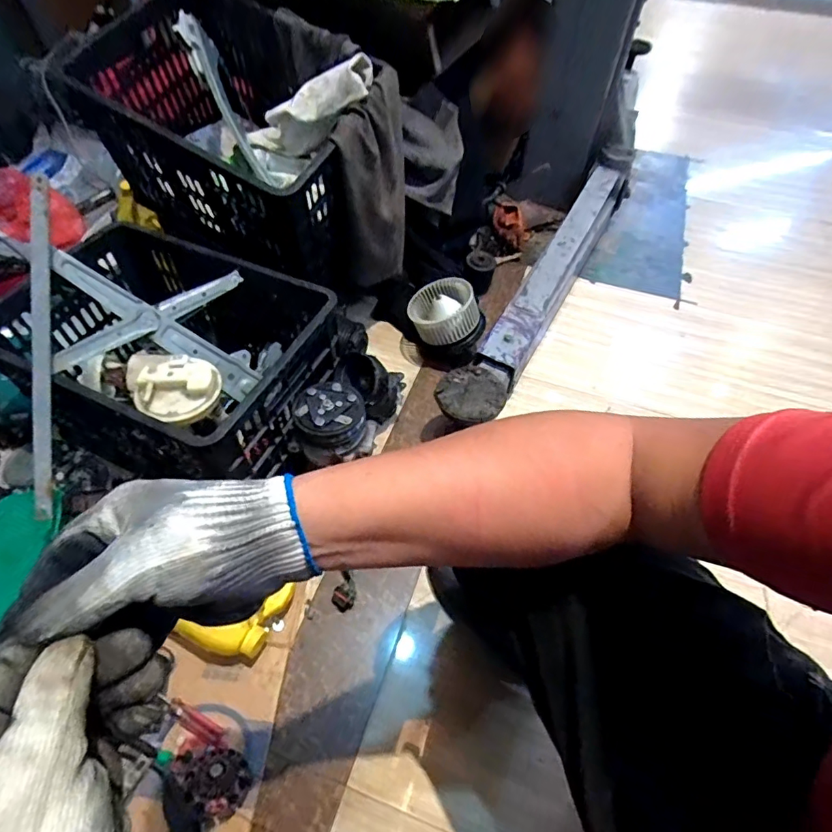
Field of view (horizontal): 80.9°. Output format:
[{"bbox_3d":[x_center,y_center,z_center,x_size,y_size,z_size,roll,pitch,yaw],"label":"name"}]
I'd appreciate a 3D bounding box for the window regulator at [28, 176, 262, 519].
[{"bbox_3d":[-0.415,-0.082,0.777,0.313,0.419,0.040,-3,11,-43],"label":"window regulator"}]

